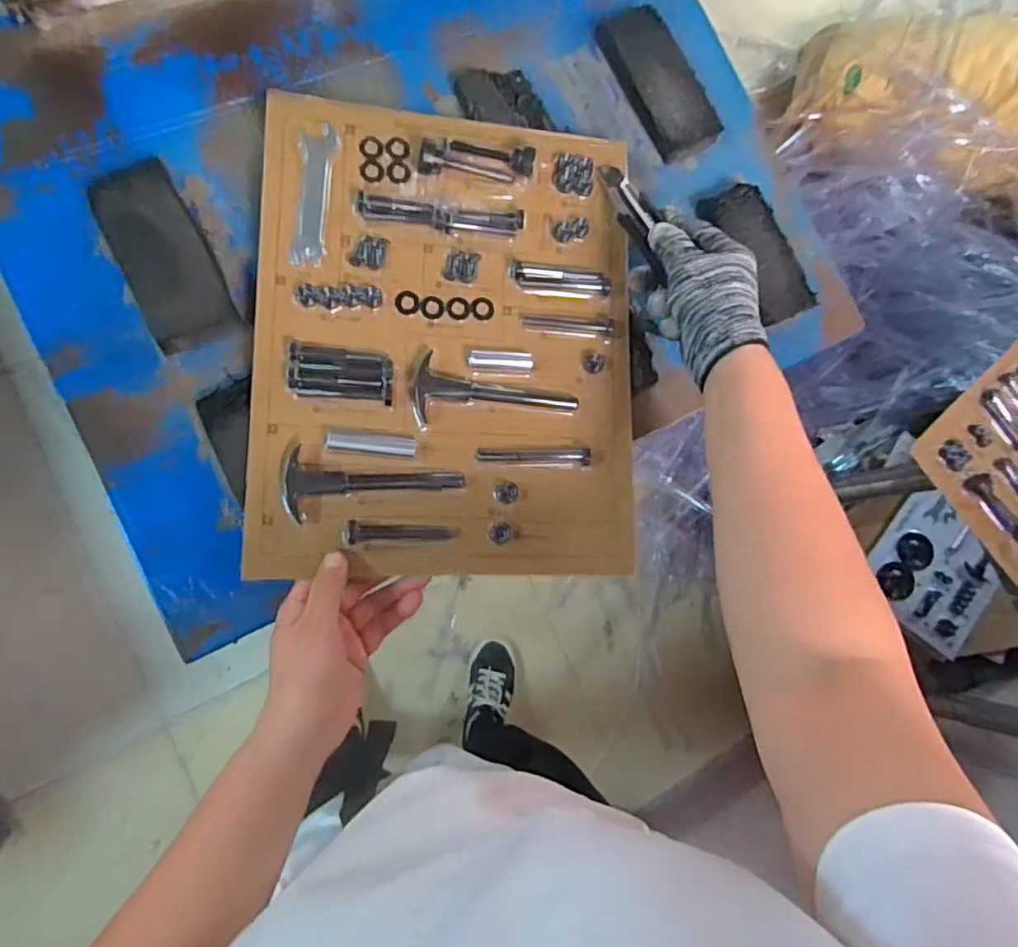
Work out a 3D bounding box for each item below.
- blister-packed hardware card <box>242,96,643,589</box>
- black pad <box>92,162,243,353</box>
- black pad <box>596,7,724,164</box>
[{"bbox_3d":[-0.046,-0.114,0.518,0.305,0.018,0.386,1,83,-11],"label":"blister-packed hardware card"},{"bbox_3d":[-0.271,-0.172,0.489,0.062,0.027,0.144,-24,89,-14],"label":"black pad"},{"bbox_3d":[0.141,-0.370,0.594,0.063,0.034,0.140,-33,91,-14],"label":"black pad"}]

